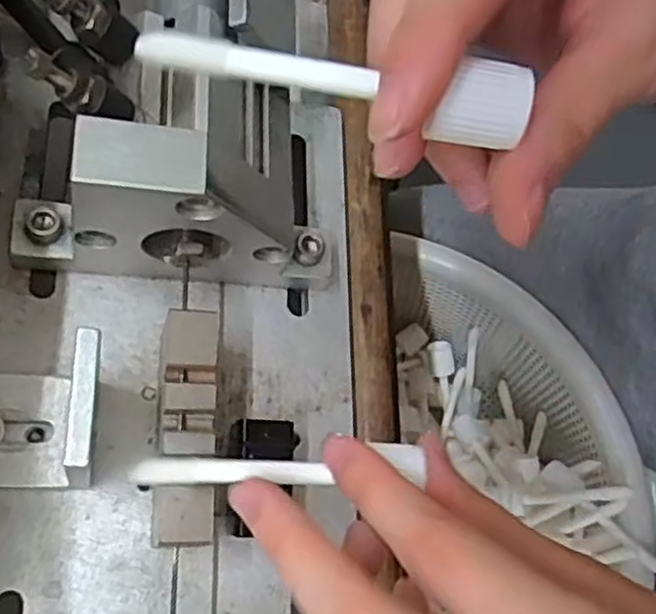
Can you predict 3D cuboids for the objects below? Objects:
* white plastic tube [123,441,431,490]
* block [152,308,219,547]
[{"bbox_3d":[-0.014,0.045,0.208,0.079,0.007,0.010,-2,71,-4],"label":"white plastic tube"},{"bbox_3d":[-0.042,0.034,0.220,0.016,0.009,0.068,-2,71,1],"label":"block"}]

